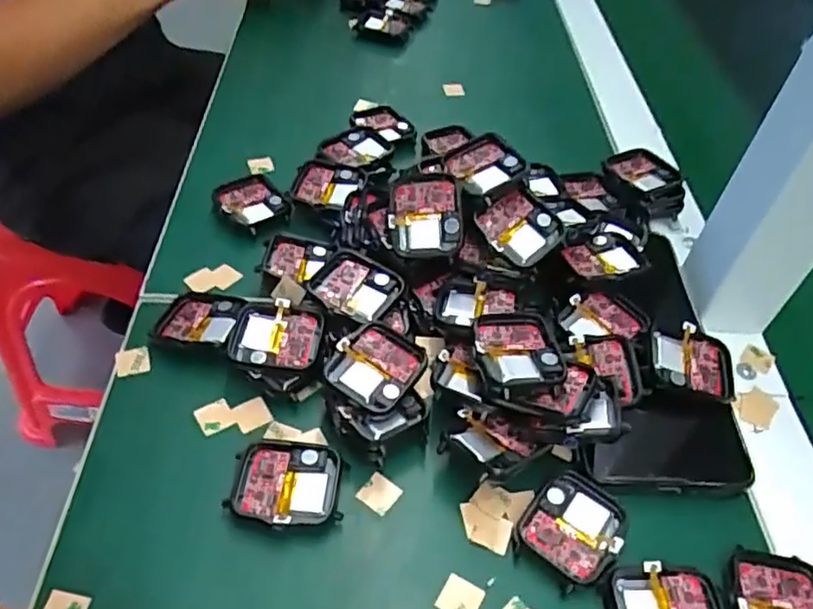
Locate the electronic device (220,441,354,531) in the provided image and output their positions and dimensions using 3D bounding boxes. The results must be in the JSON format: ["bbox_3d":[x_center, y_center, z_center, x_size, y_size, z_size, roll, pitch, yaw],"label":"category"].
[{"bbox_3d":[-0.051,0.078,0.275,0.046,0.010,0.037,6,47,0],"label":"electronic device"}]

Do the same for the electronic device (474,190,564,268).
[{"bbox_3d":[0.058,-0.040,0.336,0.039,0.008,0.036,42,74,7],"label":"electronic device"}]

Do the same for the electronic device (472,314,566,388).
[{"bbox_3d":[0.050,0.020,0.289,0.038,0.009,0.041,-2,48,-8],"label":"electronic device"}]

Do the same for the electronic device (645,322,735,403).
[{"bbox_3d":[0.138,0.027,0.315,0.042,0.008,0.036,10,56,-2],"label":"electronic device"}]

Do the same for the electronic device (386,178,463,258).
[{"bbox_3d":[0.010,-0.044,0.332,0.037,0.040,0.008,-2,4,5],"label":"electronic device"}]

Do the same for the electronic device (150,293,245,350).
[{"bbox_3d":[-0.106,0.009,0.329,0.043,0.011,0.034,15,48,7],"label":"electronic device"}]

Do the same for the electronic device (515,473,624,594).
[{"bbox_3d":[0.069,0.093,0.271,0.037,0.006,0.046,33,53,22],"label":"electronic device"}]

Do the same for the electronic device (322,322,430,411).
[{"bbox_3d":[-0.013,0.027,0.296,0.037,0.005,0.041,32,55,12],"label":"electronic device"}]

